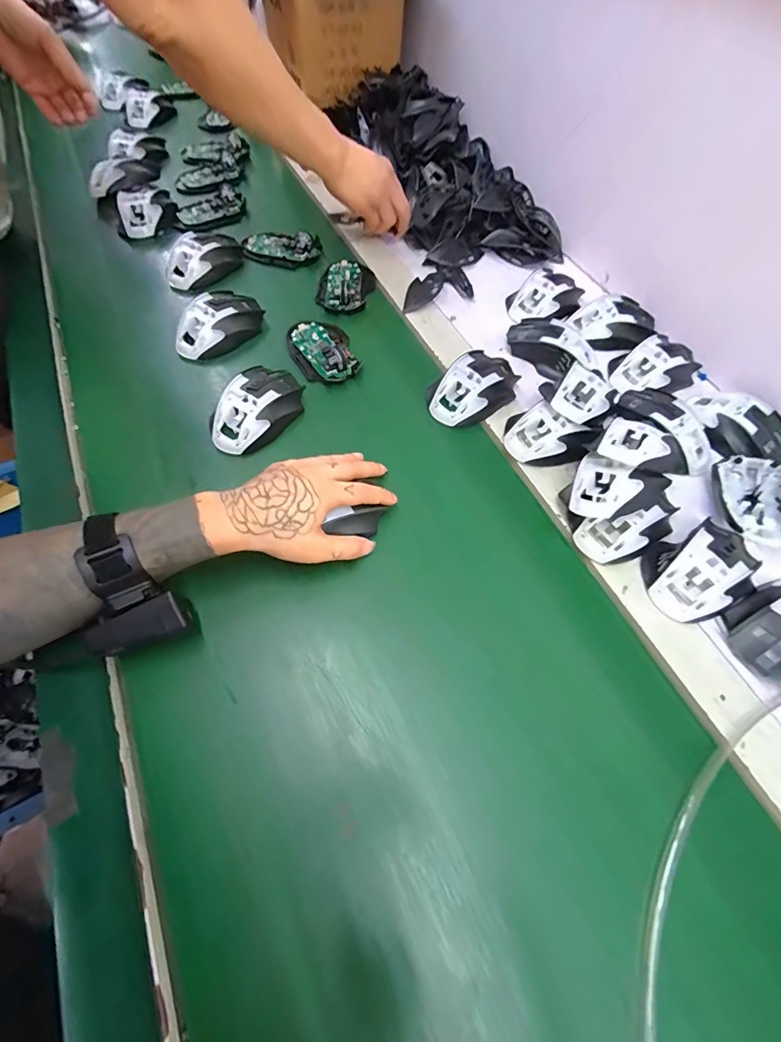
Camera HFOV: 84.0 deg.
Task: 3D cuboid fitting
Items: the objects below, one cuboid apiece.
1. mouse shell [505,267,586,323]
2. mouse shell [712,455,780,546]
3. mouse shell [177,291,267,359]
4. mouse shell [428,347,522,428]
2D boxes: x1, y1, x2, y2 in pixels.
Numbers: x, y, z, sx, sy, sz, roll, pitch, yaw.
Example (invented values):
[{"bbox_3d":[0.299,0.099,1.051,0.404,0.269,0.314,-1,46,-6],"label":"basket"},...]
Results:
[{"bbox_3d":[0.210,-0.300,0.577,0.101,0.033,0.074,-38,69,-19],"label":"mouse shell"},{"bbox_3d":[0.355,-0.020,0.421,0.066,0.045,0.107,6,62,2],"label":"mouse shell"},{"bbox_3d":[-0.207,-0.240,0.528,0.063,0.042,0.115,30,65,14],"label":"mouse shell"},{"bbox_3d":[0.092,-0.150,0.492,0.111,0.041,0.072,-38,69,-19],"label":"mouse shell"}]

